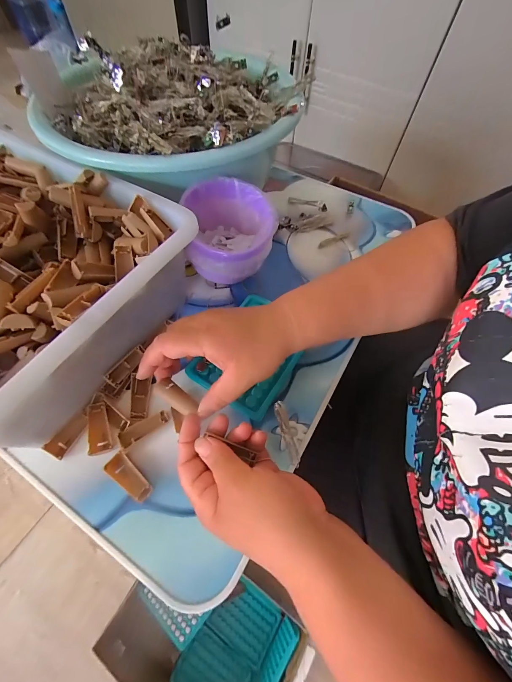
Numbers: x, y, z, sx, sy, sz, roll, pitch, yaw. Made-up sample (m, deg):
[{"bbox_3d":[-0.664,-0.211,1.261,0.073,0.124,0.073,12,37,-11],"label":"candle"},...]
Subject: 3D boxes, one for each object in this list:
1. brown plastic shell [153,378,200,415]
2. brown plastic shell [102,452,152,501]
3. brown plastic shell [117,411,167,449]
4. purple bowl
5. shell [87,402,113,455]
[{"bbox_3d":[-0.074,0.053,0.271,0.045,0.007,0.018,34,64,7],"label":"brown plastic shell"},{"bbox_3d":[-0.120,0.128,0.271,0.051,0.009,0.019,37,66,17],"label":"brown plastic shell"},{"bbox_3d":[-0.114,0.089,0.293,0.050,0.004,0.016,-24,64,-15],"label":"brown plastic shell"},{"bbox_3d":[-0.033,-0.129,0.366,0.106,0.098,0.109,1,60,-2],"label":"purple bowl"},{"bbox_3d":[-0.159,0.087,0.289,0.018,0.006,0.050,-16,62,-11],"label":"shell"}]

